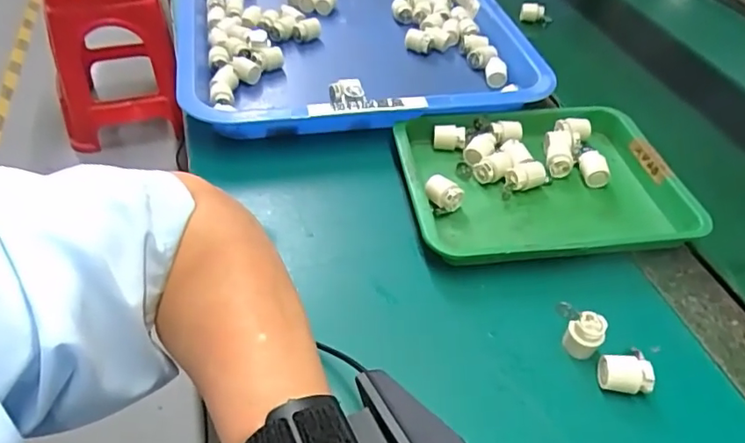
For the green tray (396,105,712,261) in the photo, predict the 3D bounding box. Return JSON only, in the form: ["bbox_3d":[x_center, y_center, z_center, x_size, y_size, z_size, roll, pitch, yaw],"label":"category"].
[{"bbox_3d":[0.133,-0.031,0.447,0.214,0.028,0.162,-6,45,-10],"label":"green tray"}]

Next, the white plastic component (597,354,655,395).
[{"bbox_3d":[0.150,0.092,0.332,0.029,0.018,0.019,12,45,8],"label":"white plastic component"}]

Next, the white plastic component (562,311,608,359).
[{"bbox_3d":[0.132,0.071,0.344,0.020,0.026,0.016,-6,45,-11],"label":"white plastic component"}]

